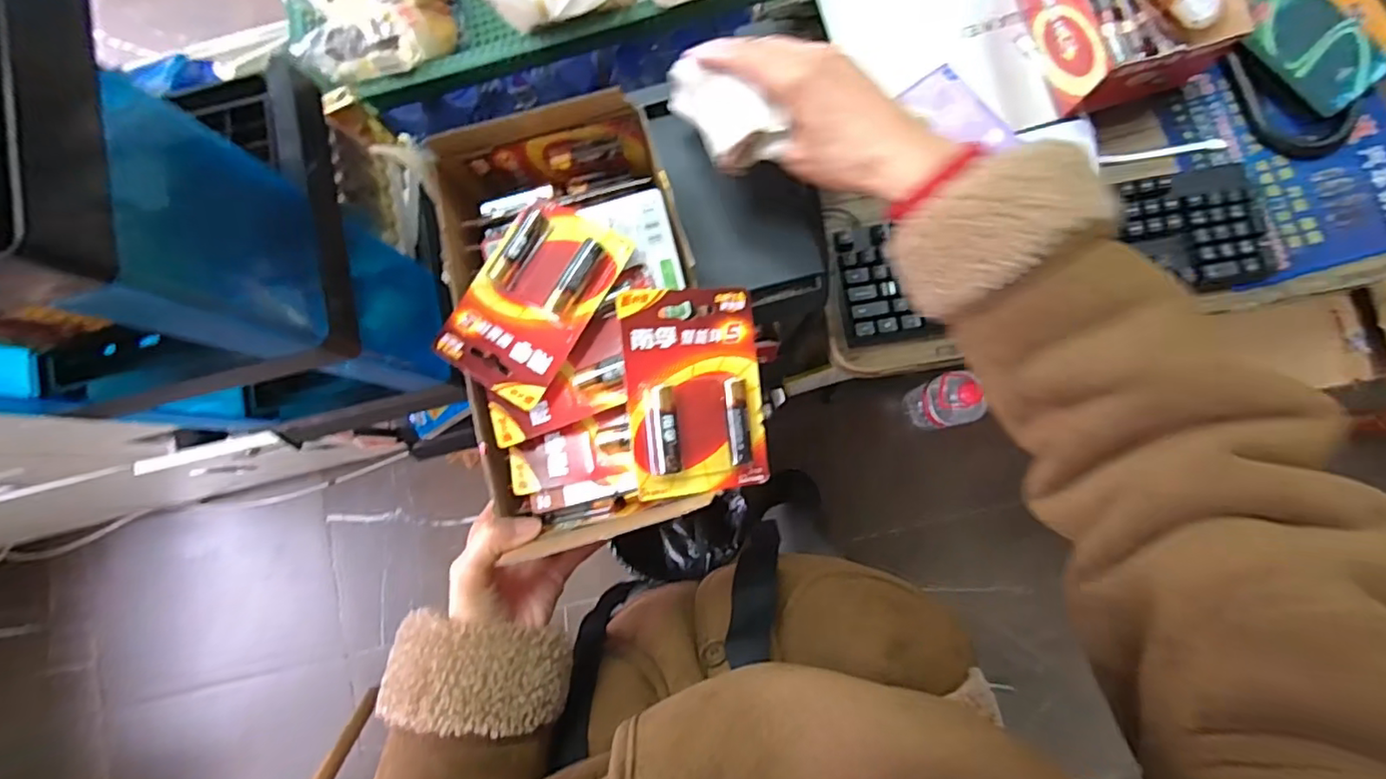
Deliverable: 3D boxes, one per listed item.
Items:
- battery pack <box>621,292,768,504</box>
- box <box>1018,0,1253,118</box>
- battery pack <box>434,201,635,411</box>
[{"bbox_3d":[0.003,0.000,0.351,0.080,0.014,0.116,-6,89,-19],"label":"battery pack"},{"bbox_3d":[0.432,-0.400,0.624,0.143,0.089,0.204,-16,82,2],"label":"box"},{"bbox_3d":[-0.096,-0.055,0.366,0.077,0.020,0.116,32,86,7],"label":"battery pack"}]

